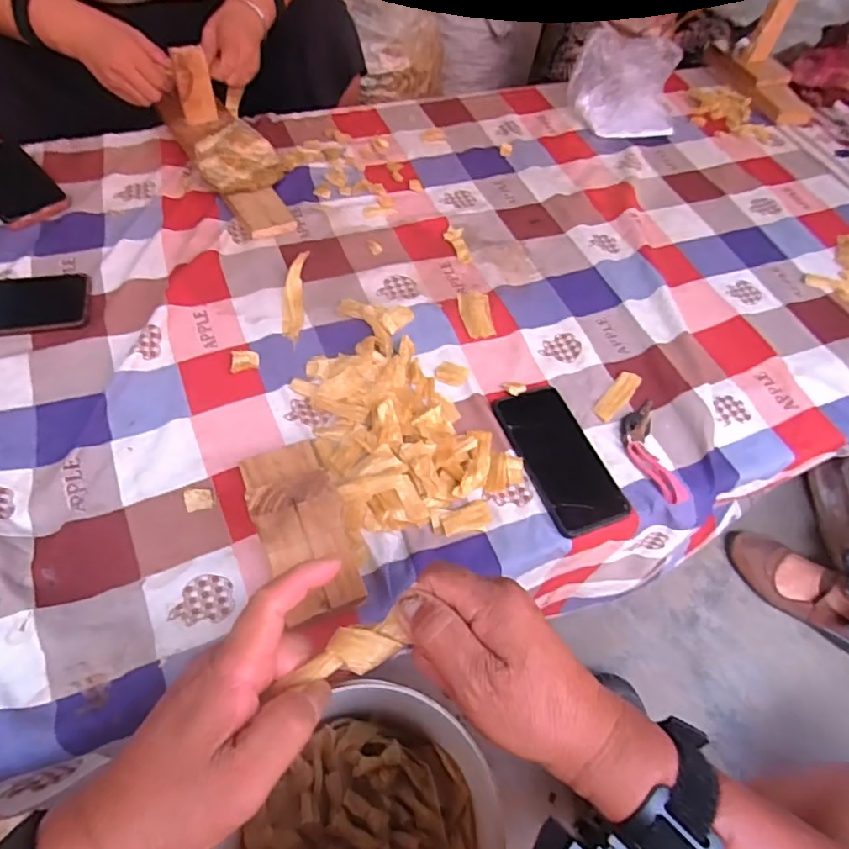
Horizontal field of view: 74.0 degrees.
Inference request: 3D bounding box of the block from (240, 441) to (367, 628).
[{"bbox_3d":[-0.104,0.072,0.475,0.072,0.090,0.161,-18,60,-17],"label":"block"}]

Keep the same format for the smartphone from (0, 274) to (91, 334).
[{"bbox_3d":[-0.466,-0.134,0.629,0.169,0.011,0.086,-9,58,-12],"label":"smartphone"}]

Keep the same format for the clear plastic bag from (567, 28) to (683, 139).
[{"bbox_3d":[0.341,-0.574,0.956,0.181,0.089,0.189,16,56,5],"label":"clear plastic bag"}]

